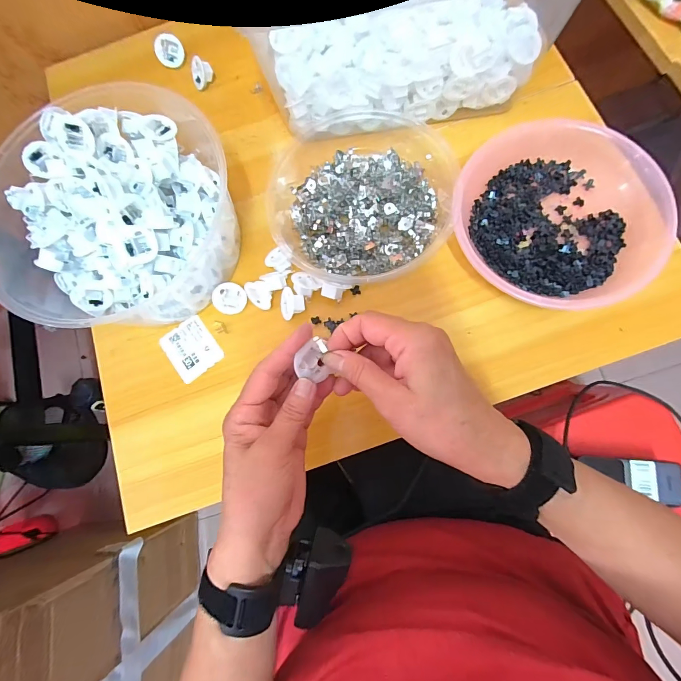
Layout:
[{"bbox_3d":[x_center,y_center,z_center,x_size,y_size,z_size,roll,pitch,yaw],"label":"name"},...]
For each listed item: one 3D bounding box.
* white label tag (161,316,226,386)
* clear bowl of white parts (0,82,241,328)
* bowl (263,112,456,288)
[{"bbox_3d":[-0.157,0.008,0.375,0.049,0.004,0.061,-37,76,-7],"label":"white label tag"},{"bbox_3d":[-0.217,-0.129,0.349,0.208,0.079,0.215,-1,79,5],"label":"clear bowl of white parts"},{"bbox_3d":[0.019,-0.154,0.371,0.183,0.053,0.186,-1,79,5],"label":"bowl"}]

